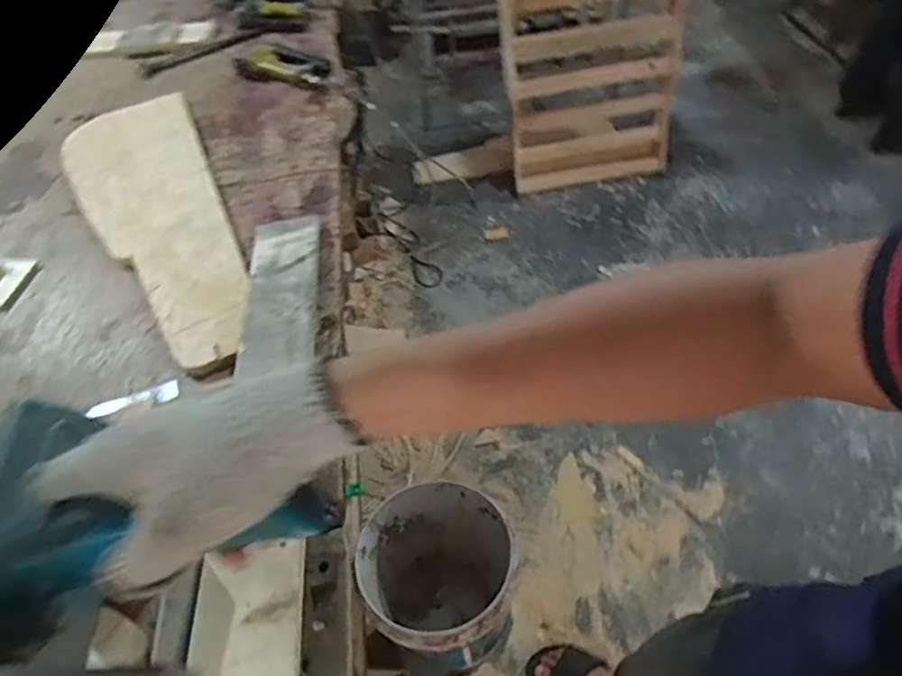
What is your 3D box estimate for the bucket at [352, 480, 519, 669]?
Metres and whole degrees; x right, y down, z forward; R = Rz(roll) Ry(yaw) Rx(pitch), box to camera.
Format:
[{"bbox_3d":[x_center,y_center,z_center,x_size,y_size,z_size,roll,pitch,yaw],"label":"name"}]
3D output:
[{"bbox_3d":[-0.018,0.480,1.277,0.283,0.280,0.304,-3,50,4],"label":"bucket"}]

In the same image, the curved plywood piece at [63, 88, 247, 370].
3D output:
[{"bbox_3d":[-0.520,-0.216,1.104,0.242,0.016,0.750,-22,51,-12],"label":"curved plywood piece"}]

